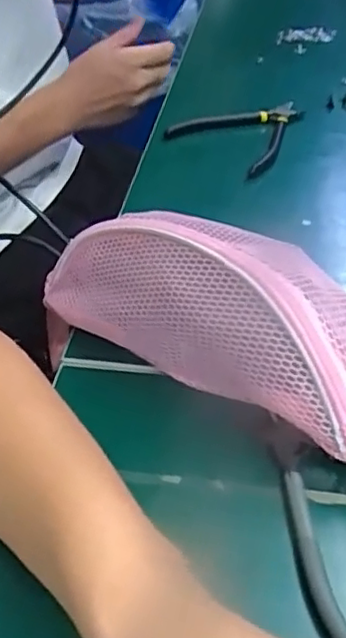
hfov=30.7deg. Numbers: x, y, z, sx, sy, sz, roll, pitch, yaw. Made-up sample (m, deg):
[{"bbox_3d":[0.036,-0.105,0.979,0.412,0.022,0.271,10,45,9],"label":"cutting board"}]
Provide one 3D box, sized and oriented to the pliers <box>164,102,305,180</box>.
[{"bbox_3d":[0.078,-0.190,0.641,0.127,0.023,0.120,-34,50,-31],"label":"pliers"}]

